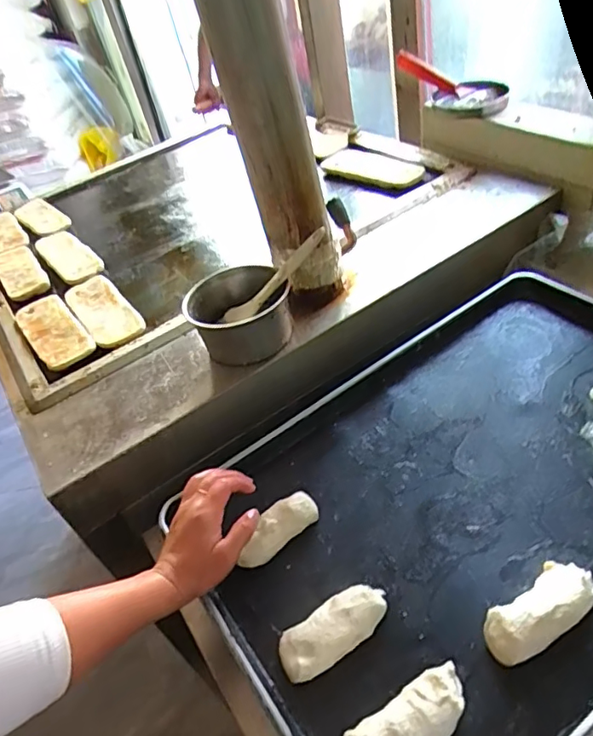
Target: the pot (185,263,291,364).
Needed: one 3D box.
[{"bbox_3d":[-0.075,-0.068,0.724,0.126,0.089,0.137,-7,42,7],"label":"pot"}]

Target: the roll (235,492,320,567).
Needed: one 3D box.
[{"bbox_3d":[-0.020,0.162,0.561,0.037,0.030,0.094,32,59,32],"label":"roll"}]

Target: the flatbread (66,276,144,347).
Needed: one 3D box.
[{"bbox_3d":[-0.295,-0.090,0.838,0.076,0.013,0.195,-29,49,-21],"label":"flatbread"}]

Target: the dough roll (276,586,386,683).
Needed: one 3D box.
[{"bbox_3d":[0.033,0.229,0.484,0.105,0.024,0.042,-31,45,-19],"label":"dough roll"}]

